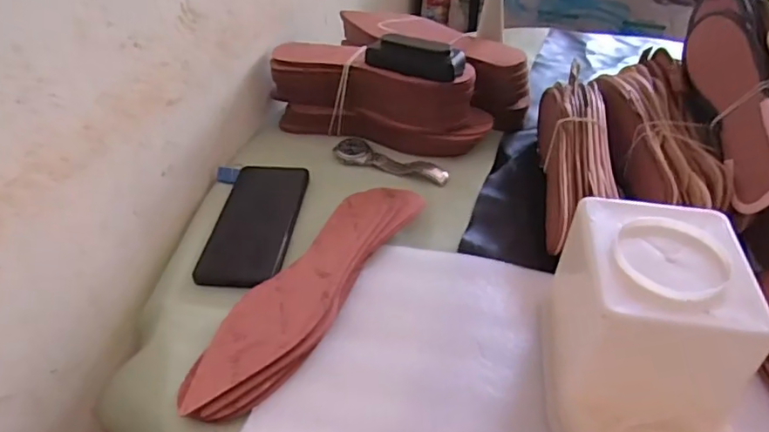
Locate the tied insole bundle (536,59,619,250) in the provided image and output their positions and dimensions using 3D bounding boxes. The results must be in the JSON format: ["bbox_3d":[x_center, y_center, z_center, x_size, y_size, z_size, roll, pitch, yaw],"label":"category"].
[{"bbox_3d":[0.188,-0.056,0.558,0.060,0.081,0.222,6,41,6],"label":"tied insole bundle"}]

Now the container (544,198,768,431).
[{"bbox_3d":[0.159,0.092,0.349,0.110,0.115,0.189,10,42,10],"label":"container"}]

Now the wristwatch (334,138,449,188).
[{"bbox_3d":[0.006,-0.061,0.629,0.134,0.011,0.039,21,45,21],"label":"wristwatch"}]

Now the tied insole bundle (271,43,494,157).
[{"bbox_3d":[-0.007,-0.144,0.671,0.266,0.087,0.077,15,43,15],"label":"tied insole bundle"}]

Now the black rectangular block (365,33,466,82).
[{"bbox_3d":[0.033,-0.175,0.624,0.110,0.034,0.029,20,44,20],"label":"black rectangular block"}]

